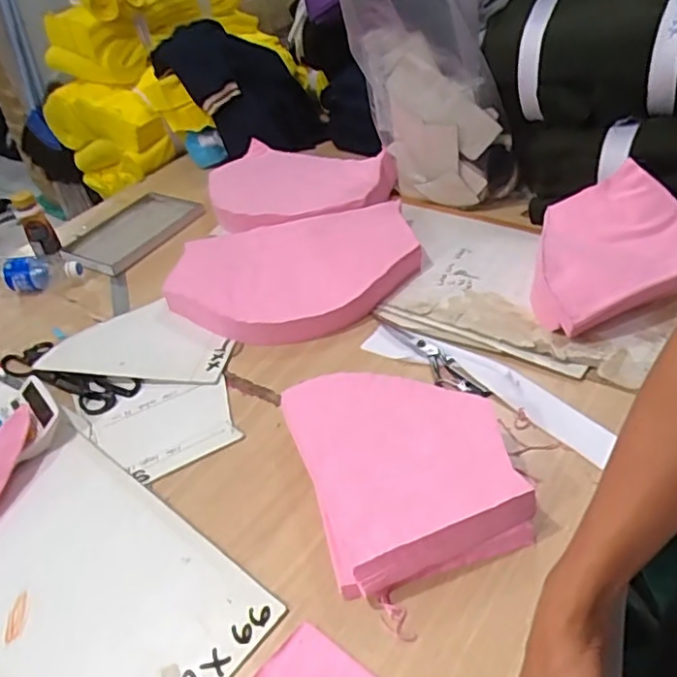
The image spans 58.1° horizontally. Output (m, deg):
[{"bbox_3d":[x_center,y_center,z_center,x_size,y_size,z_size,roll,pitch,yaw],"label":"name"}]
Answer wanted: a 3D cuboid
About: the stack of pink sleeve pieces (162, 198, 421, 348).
[{"bbox_3d":[-0.084,-0.117,0.998,0.415,0.082,0.286,-5,39,3],"label":"stack of pink sleeve pieces"}]

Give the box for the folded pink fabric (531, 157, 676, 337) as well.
[{"bbox_3d":[0.376,-0.118,0.868,0.241,0.050,0.208,-28,53,4],"label":"folded pink fabric"}]

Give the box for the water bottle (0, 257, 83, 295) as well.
[{"bbox_3d":[-0.579,-0.116,1.123,0.207,0.067,0.055,-4,41,9],"label":"water bottle"}]

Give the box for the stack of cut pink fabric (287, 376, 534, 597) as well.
[{"bbox_3d":[0.074,0.130,0.687,0.225,0.067,0.266,-14,40,-9],"label":"stack of cut pink fabric"}]

